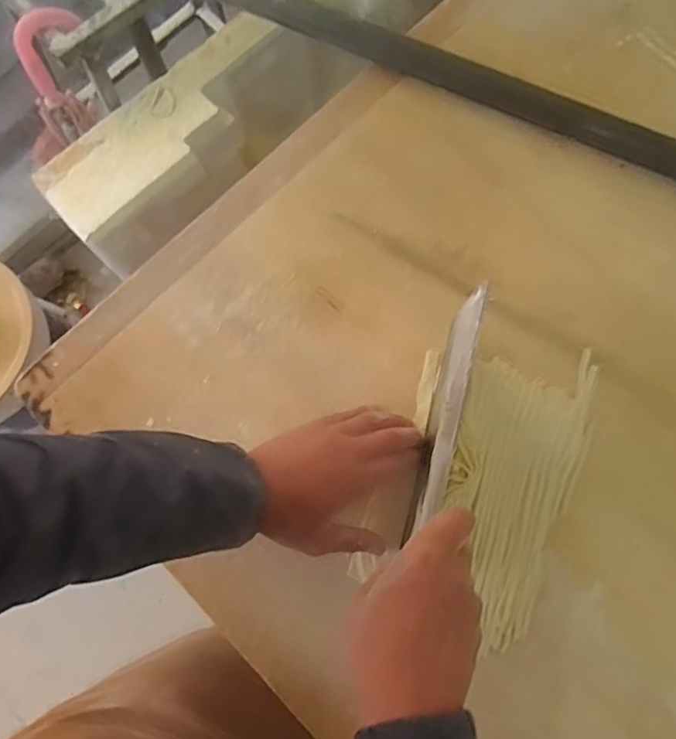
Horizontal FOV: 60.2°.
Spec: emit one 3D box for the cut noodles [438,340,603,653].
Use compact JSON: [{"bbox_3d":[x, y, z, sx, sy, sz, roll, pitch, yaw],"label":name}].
[{"bbox_3d":[0.145,0.102,0.490,0.103,0.009,0.242,16,79,4],"label":"cut noodles"}]

